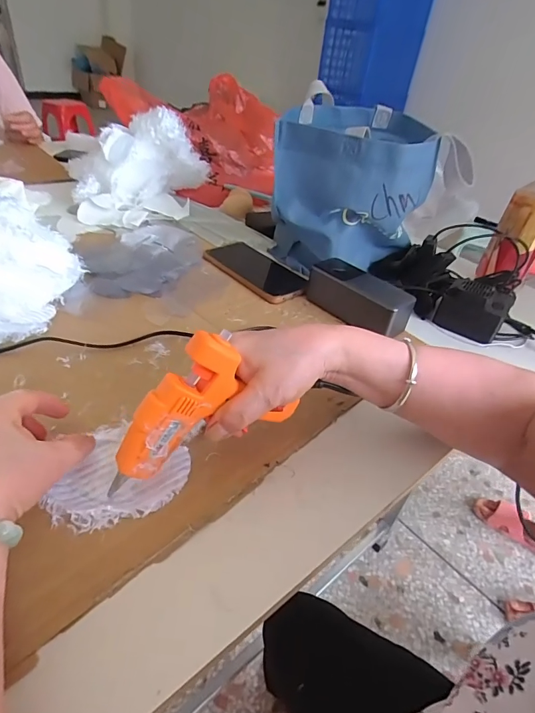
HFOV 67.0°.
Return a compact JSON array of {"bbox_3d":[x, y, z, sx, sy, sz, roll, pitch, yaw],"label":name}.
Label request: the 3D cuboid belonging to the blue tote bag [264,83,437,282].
[{"bbox_3d":[0.124,-0.233,0.591,0.211,0.198,0.199,15,38,12],"label":"blue tote bag"}]

